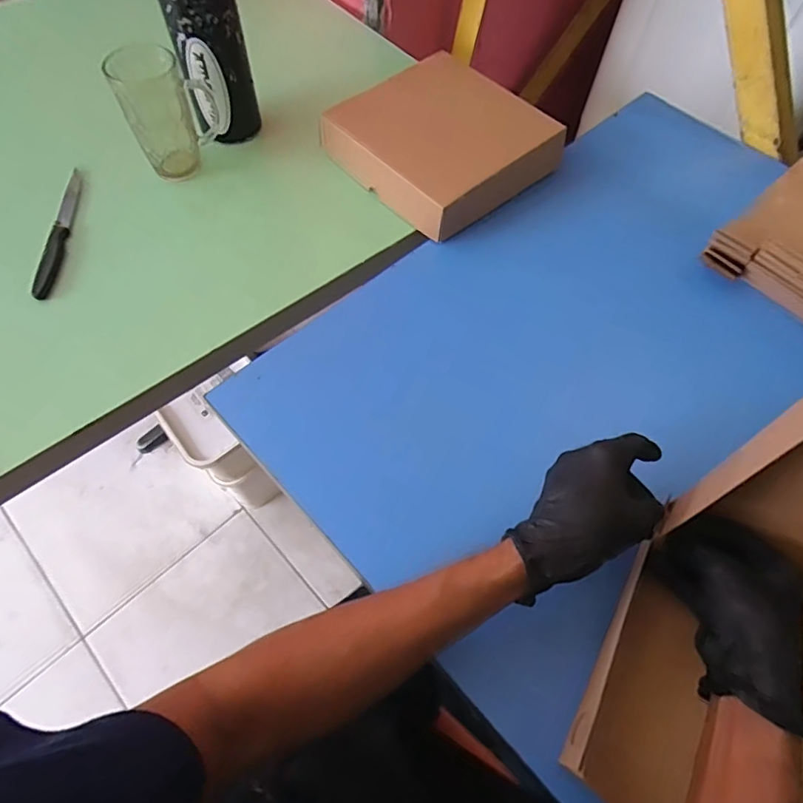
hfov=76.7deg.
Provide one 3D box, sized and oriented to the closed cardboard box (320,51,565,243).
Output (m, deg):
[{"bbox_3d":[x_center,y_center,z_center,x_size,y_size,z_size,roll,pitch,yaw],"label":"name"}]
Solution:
[{"bbox_3d":[0.056,-0.327,0.658,0.225,0.063,0.221,-39,71,-20],"label":"closed cardboard box"}]

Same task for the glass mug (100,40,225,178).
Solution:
[{"bbox_3d":[-0.273,-0.344,0.610,0.100,0.124,0.071,-16,64,-11],"label":"glass mug"}]

